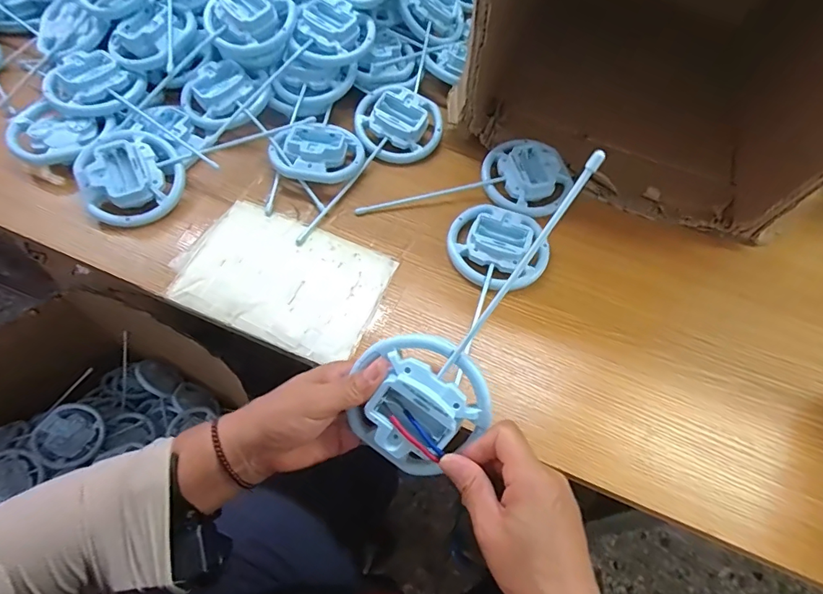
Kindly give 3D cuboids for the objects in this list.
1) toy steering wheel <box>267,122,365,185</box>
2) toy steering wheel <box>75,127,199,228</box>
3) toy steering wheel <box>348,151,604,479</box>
[{"bbox_3d":[-0.106,-0.164,0.523,0.102,0.026,0.073,-5,60,-8],"label":"toy steering wheel"},{"bbox_3d":[-0.305,-0.132,0.501,0.106,0.046,0.109,19,60,7],"label":"toy steering wheel"},{"bbox_3d":[0.042,0.013,0.312,0.088,0.029,0.243,36,102,16],"label":"toy steering wheel"}]

